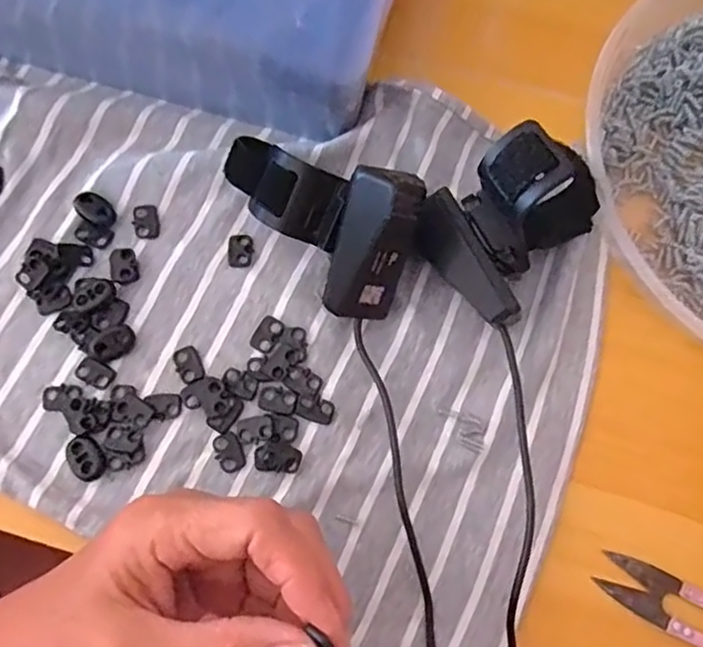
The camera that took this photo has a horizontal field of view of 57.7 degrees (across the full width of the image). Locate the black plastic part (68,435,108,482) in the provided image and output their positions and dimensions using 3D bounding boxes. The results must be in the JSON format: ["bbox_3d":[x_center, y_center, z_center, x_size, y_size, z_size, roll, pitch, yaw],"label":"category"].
[{"bbox_3d":[-0.123,0.063,0.297,0.021,0.004,0.015,44,82,8],"label":"black plastic part"}]

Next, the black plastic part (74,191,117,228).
[{"bbox_3d":[-0.131,-0.058,0.328,0.023,0.004,0.014,36,81,7],"label":"black plastic part"}]

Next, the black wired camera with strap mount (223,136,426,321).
[{"bbox_3d":[-0.021,-0.048,0.298,0.100,0.060,0.064,21,76,5],"label":"black wired camera with strap mount"}]

